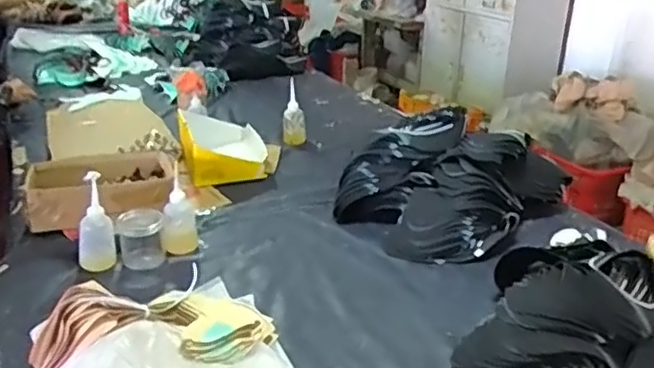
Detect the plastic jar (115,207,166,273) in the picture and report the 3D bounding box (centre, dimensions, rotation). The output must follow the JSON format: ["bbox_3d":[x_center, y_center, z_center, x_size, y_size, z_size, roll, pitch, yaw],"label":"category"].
[{"bbox_3d":[-0.363,0.103,1.199,0.084,0.085,0.069,-11,27,-26],"label":"plastic jar"}]

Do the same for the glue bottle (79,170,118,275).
[{"bbox_3d":[-0.440,0.079,1.147,0.066,0.193,0.053,0,24,-3],"label":"glue bottle"}]

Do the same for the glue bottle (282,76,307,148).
[{"bbox_3d":[-0.095,-0.205,1.777,0.066,0.178,0.069,0,24,-3],"label":"glue bottle"}]

